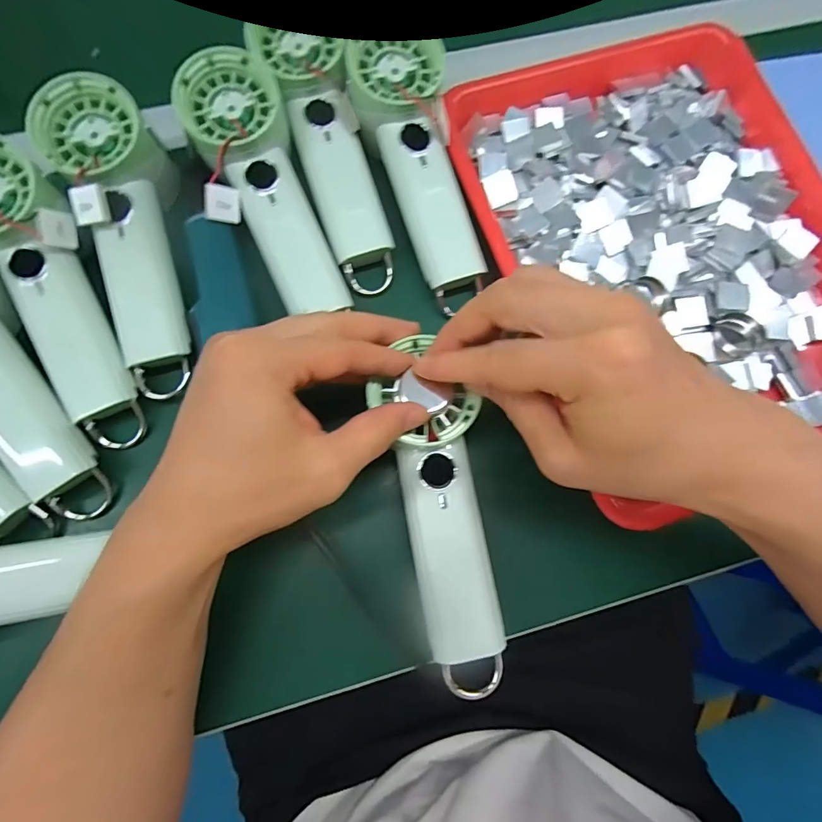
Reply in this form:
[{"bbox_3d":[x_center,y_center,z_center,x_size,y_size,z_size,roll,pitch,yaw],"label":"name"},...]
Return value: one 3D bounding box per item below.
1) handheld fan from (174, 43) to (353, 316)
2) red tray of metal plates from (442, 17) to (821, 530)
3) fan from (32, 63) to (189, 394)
[{"bbox_3d":[-0.095,-0.143,0.286,0.066,0.032,0.170,-25,94,-5],"label":"handheld fan"},{"bbox_3d":[0.181,-0.118,0.311,0.241,0.037,0.334,-20,79,-4],"label":"red tray of metal plates"},{"bbox_3d":[-0.180,-0.107,0.286,0.061,0.050,0.197,-13,95,-3],"label":"fan"}]

